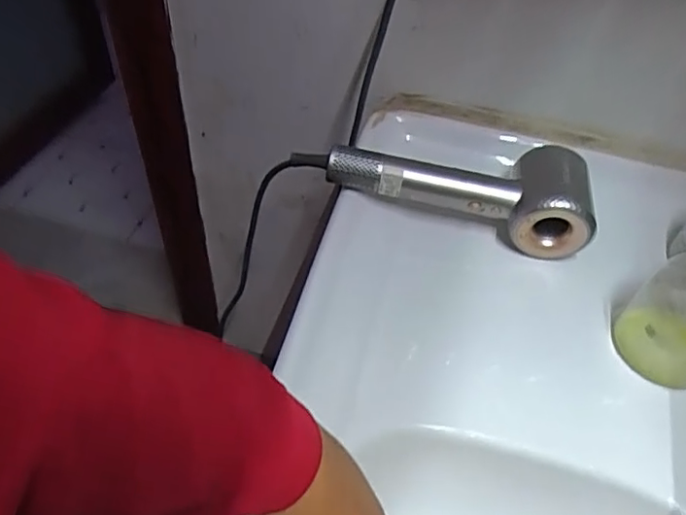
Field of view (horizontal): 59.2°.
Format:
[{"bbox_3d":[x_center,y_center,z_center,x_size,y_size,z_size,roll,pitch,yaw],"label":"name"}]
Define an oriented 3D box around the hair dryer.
[{"bbox_3d":[0.115,-0.071,0.592,0.249,0.078,0.088,14,51,7],"label":"hair dryer"}]

